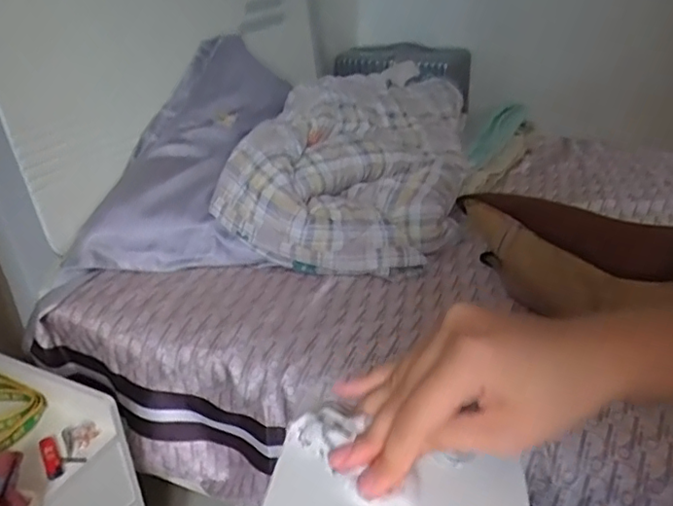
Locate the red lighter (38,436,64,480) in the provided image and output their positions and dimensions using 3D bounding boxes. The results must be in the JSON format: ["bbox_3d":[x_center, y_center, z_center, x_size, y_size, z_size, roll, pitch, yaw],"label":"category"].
[{"bbox_3d":[-0.401,0.287,0.809,0.023,0.010,0.077,-20,33,-30],"label":"red lighter"}]

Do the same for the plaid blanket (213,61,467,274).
[{"bbox_3d":[0.047,-0.186,1.188,0.412,0.233,0.553,6,29,15],"label":"plaid blanket"}]

